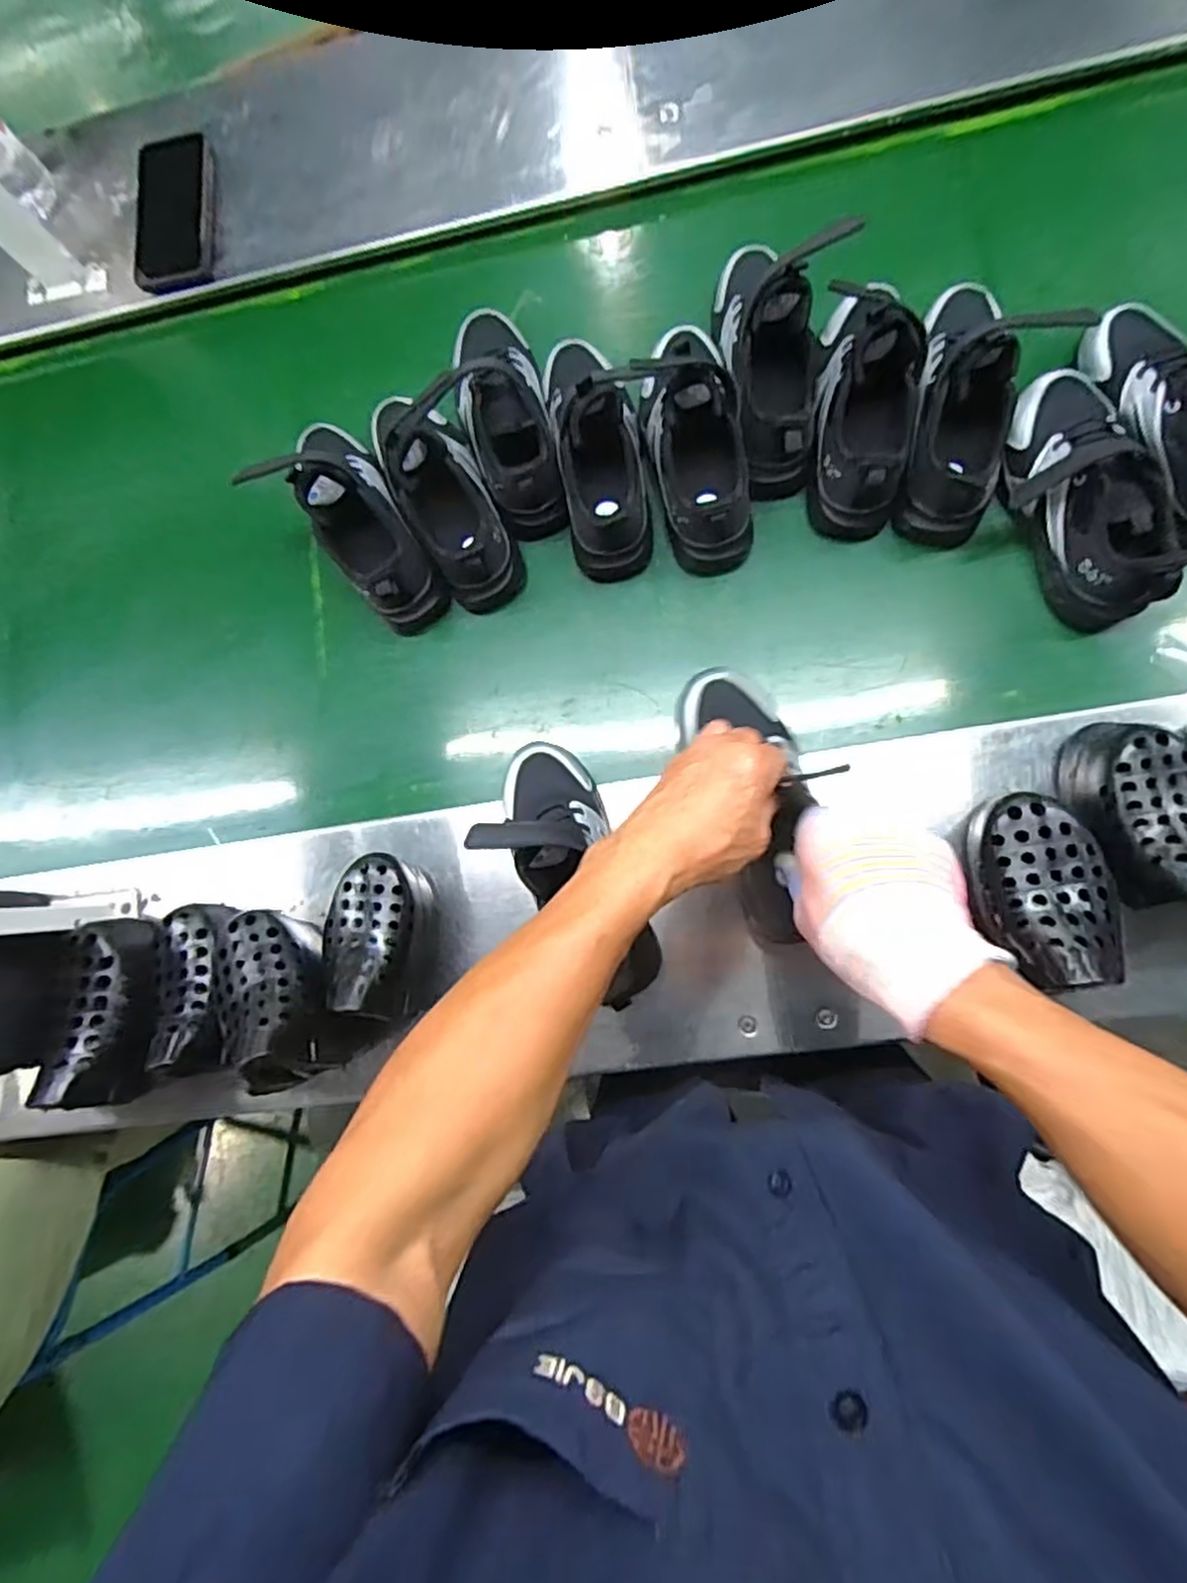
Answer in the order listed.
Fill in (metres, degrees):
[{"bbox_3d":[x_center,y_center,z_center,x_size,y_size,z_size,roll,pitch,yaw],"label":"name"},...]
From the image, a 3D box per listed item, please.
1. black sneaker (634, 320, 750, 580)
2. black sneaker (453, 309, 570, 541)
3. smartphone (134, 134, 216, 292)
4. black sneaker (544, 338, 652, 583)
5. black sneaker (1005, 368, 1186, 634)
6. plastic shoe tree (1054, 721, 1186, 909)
[{"bbox_3d":[0.085,-0.309,0.598,0.084,0.129,0.206,-10,82,7],"label":"black sneaker"},{"bbox_3d":[-0.077,-0.341,0.643,0.082,0.086,0.207,-21,81,5],"label":"black sneaker"},{"bbox_3d":[-0.423,-0.586,0.719,0.080,0.010,0.147,6,95,-2],"label":"smartphone"},{"bbox_3d":[0.002,-0.303,0.607,0.081,0.126,0.204,-9,82,6],"label":"black sneaker"},{"bbox_3d":[0.389,-0.237,0.573,0.097,0.089,0.206,-14,81,6],"label":"black sneaker"},{"bbox_3d":[0.385,0.011,0.499,0.072,0.095,0.126,-16,81,5],"label":"plastic shoe tree"}]

